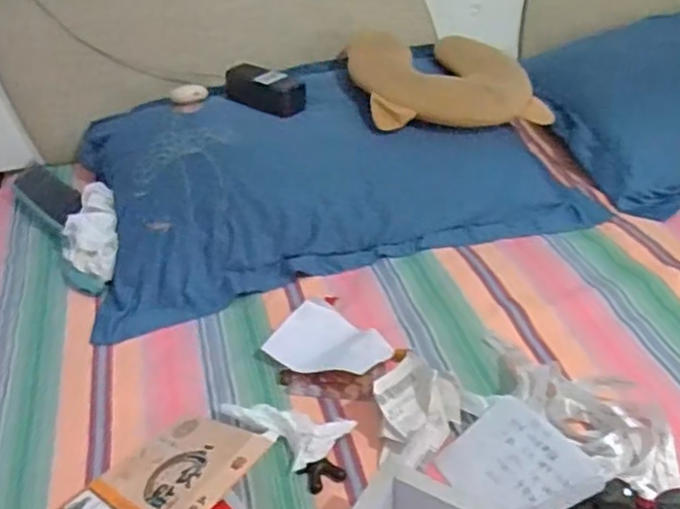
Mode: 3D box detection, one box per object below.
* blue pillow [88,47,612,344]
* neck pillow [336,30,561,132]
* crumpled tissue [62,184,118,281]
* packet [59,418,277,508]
[{"bbox_3d":[-0.009,-0.139,1.039,0.725,0.142,0.412,-10,36,-14],"label":"blue pillow"},{"bbox_3d":[0.167,-0.295,1.117,0.304,0.080,0.253,-7,36,-7],"label":"neck pillow"},{"bbox_3d":[-0.351,-0.035,0.957,0.074,0.036,0.164,-7,58,-10],"label":"crumpled tissue"},{"bbox_3d":[-0.166,0.214,0.613,0.134,0.016,0.179,9,37,45],"label":"packet"}]

